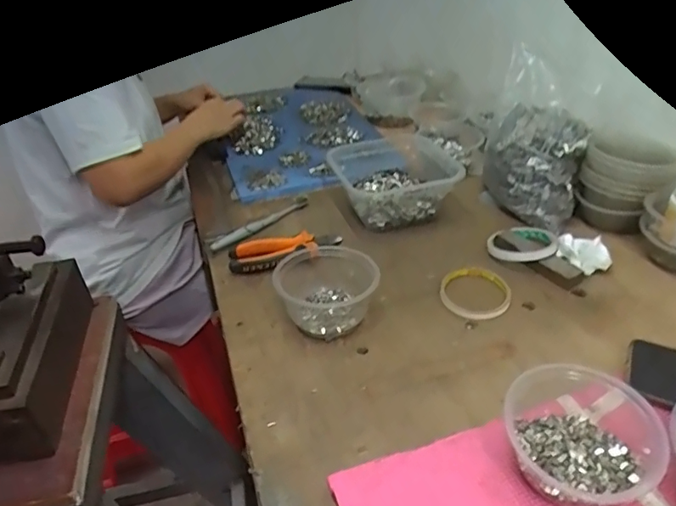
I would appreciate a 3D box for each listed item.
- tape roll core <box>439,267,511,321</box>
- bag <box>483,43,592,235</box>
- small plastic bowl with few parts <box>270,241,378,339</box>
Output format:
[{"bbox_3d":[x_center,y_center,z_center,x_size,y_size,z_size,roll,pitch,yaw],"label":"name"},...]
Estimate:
[{"bbox_3d":[0.165,0.048,0.610,0.081,0.008,0.086,-5,36,3],"label":"tape roll core"},{"bbox_3d":[0.280,-0.159,0.719,0.133,0.197,0.151,8,37,17],"label":"bag"},{"bbox_3d":[-0.014,0.039,0.581,0.108,0.068,0.105,-2,35,2],"label":"small plastic bowl with few parts"}]

